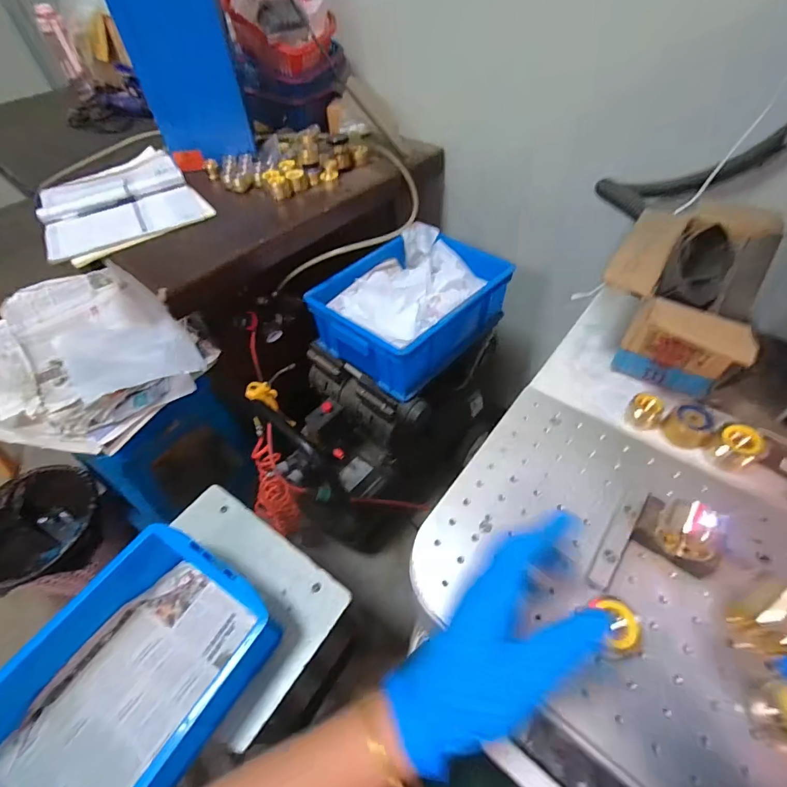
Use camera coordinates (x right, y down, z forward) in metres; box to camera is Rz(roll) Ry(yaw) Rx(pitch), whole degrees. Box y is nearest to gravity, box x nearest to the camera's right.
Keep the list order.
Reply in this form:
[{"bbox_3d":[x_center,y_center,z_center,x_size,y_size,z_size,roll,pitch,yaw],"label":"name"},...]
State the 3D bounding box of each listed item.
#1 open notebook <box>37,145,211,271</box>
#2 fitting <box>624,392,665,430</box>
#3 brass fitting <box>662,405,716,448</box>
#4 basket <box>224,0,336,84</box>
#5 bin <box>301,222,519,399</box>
[{"bbox_3d":[-0.531,-0.376,0.797,0.272,0.029,0.321,-27,55,-17],"label":"open notebook"},{"bbox_3d":[0.275,0.019,0.445,0.033,0.026,0.026,36,62,27],"label":"fitting"},{"bbox_3d":[0.310,0.034,0.429,0.042,0.025,0.036,3,52,6],"label":"brass fitting"},{"bbox_3d":[-0.235,-0.777,0.871,0.210,0.148,0.218,-16,52,-9],"label":"basket"},{"bbox_3d":[0.038,-0.181,0.820,0.338,0.129,0.251,-39,59,-24],"label":"bin"}]

